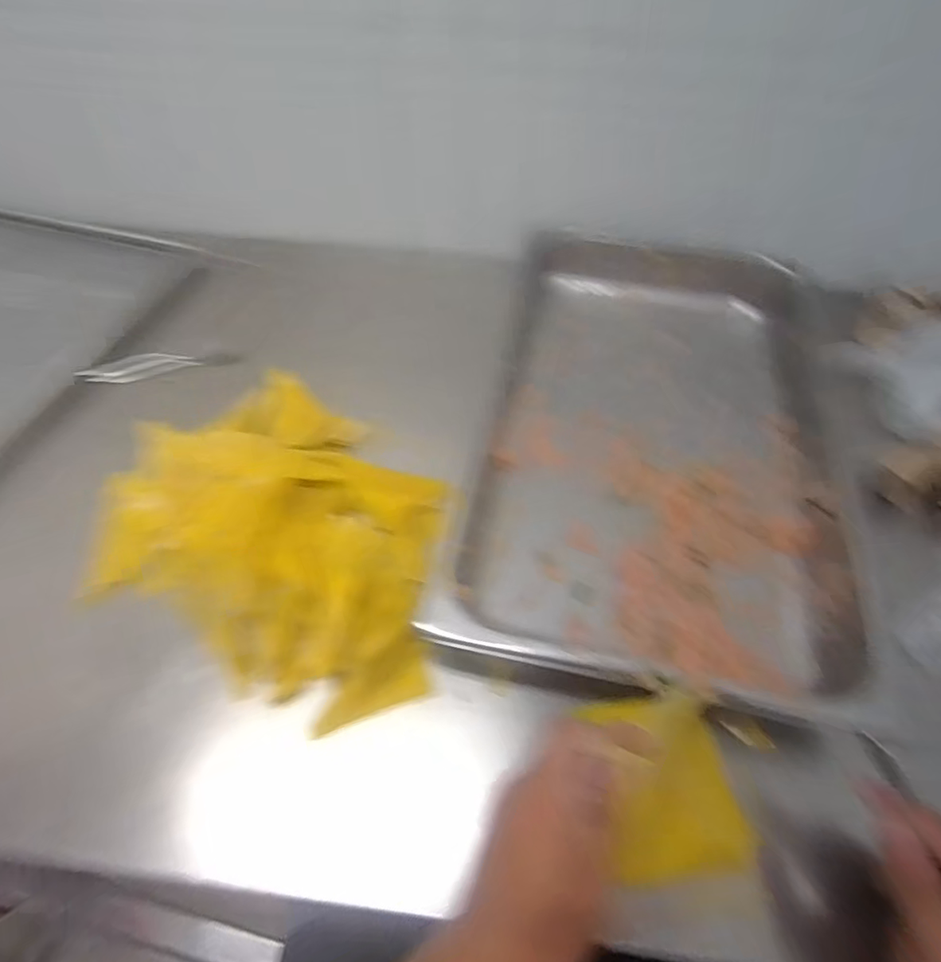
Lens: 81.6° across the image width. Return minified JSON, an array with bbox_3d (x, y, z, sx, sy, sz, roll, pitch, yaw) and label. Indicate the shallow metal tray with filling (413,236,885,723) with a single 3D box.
[{"bbox_3d":[0.174,-0.056,0.520,0.302,0.058,0.516,12,55,6],"label":"shallow metal tray with filling"}]

